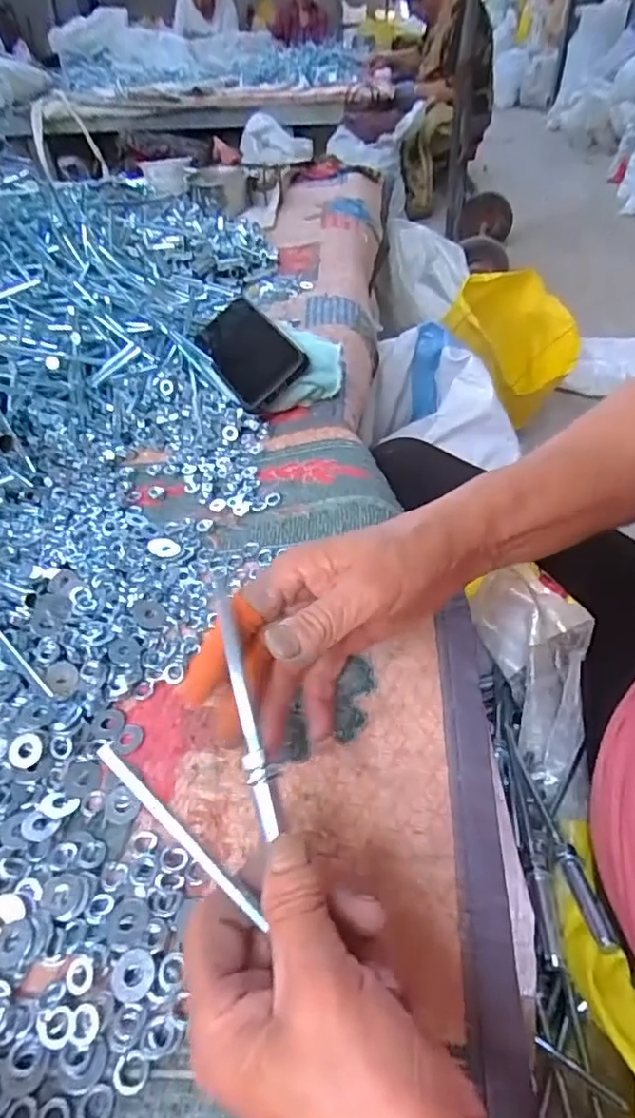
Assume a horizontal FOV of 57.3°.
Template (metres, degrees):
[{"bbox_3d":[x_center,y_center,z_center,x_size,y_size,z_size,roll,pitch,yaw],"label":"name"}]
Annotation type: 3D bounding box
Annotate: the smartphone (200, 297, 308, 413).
[{"bbox_3d":[-0.069,-0.206,0.580,0.075,0.011,0.136,-43,60,8],"label":"smartphone"}]

